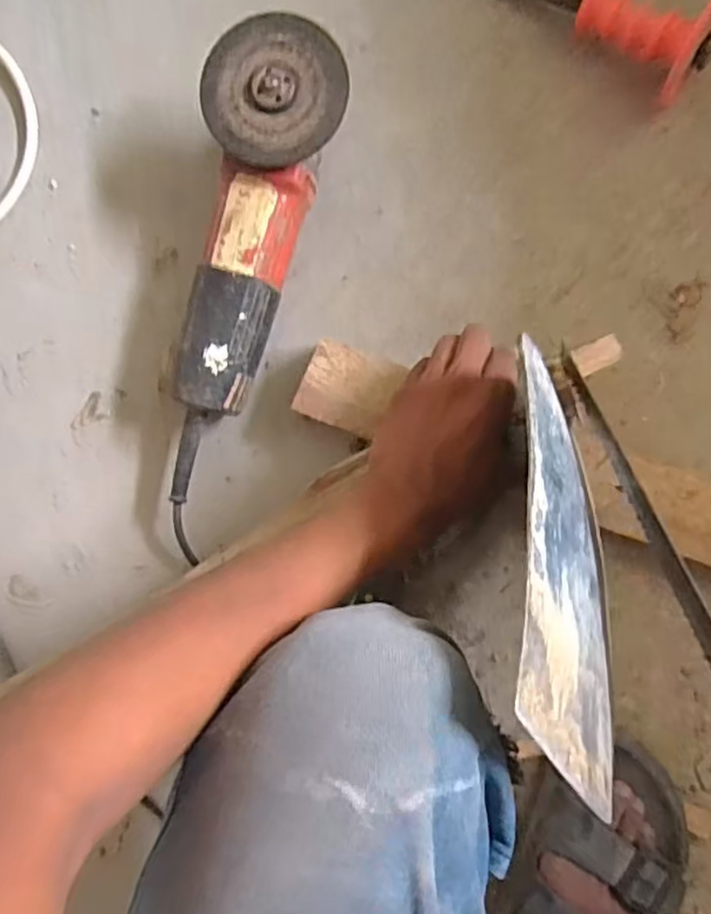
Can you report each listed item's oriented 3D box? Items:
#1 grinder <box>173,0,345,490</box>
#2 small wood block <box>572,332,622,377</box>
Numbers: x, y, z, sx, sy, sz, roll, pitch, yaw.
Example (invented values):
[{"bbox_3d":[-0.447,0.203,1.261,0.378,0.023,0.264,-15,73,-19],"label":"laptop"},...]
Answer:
[{"bbox_3d":[-0.070,-0.130,0.498,0.095,0.086,0.332,8,90,5],"label":"grinder"},{"bbox_3d":[0.151,-0.064,0.423,0.030,0.010,0.017,-27,87,4],"label":"small wood block"}]

